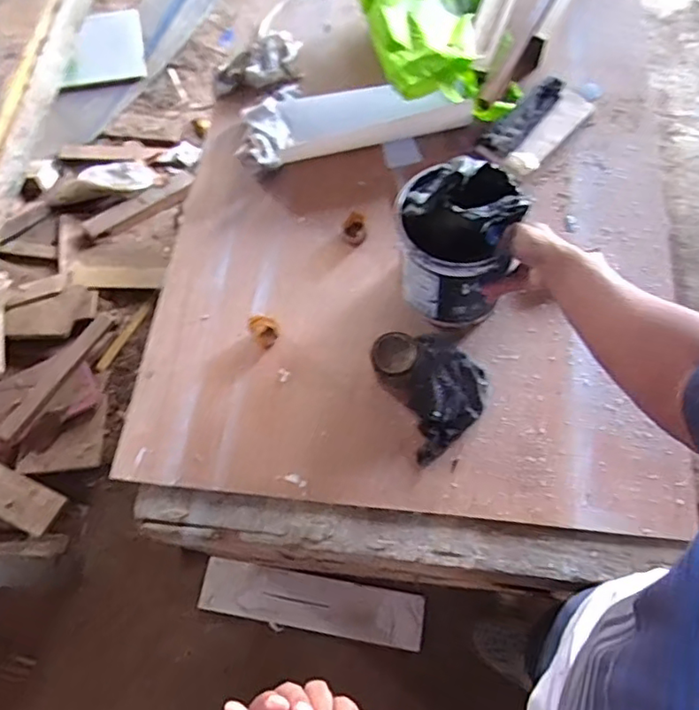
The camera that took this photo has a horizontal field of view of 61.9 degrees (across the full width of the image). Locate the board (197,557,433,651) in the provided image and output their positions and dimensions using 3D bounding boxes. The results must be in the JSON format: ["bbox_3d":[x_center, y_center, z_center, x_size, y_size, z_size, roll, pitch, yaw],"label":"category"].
[{"bbox_3d":[-0.098,0.615,1.455,0.555,0.019,0.127,7,75,10],"label":"board"}]

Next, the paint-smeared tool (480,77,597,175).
[{"bbox_3d":[0.351,-0.431,1.085,0.108,0.035,0.217,40,74,18],"label":"paint-smeared tool"}]

